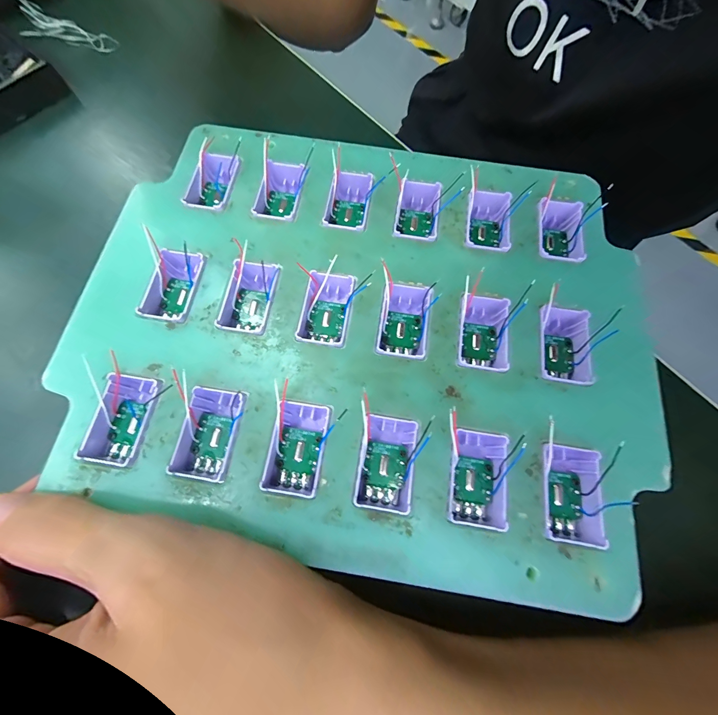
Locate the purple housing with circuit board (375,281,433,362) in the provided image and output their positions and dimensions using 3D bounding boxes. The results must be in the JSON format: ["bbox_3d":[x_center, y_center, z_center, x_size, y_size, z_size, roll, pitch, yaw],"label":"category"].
[{"bbox_3d":[0.019,-0.014,0.131,0.020,0.011,0.033,10,72,2],"label":"purple housing with circuit board"}]

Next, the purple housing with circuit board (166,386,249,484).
[{"bbox_3d":[-0.054,0.028,0.115,0.021,0.010,0.031,6,72,0],"label":"purple housing with circuit board"}]

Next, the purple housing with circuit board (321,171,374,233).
[{"bbox_3d":[-0.005,-0.072,0.150,0.019,0.013,0.031,10,72,2],"label":"purple housing with circuit board"}]

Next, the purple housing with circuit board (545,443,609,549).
[{"bbox_3d":[0.072,0.047,0.110,0.019,0.015,0.030,11,72,2],"label":"purple housing with circuit board"}]

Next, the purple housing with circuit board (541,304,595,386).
[{"bbox_3d":[0.081,-0.005,0.129,0.018,0.015,0.035,10,72,1],"label":"purple housing with circuit board"}]

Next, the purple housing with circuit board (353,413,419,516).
[{"bbox_3d":[0.010,0.037,0.113,0.018,0.012,0.030,11,72,2],"label":"purple housing with circuit board"}]

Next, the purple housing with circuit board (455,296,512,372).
[{"bbox_3d":[0.050,-0.010,0.130,0.019,0.012,0.033,8,72,1],"label":"purple housing with circuit board"}]

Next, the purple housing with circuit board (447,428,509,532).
[{"bbox_3d":[0.041,0.043,0.113,0.018,0.015,0.032,13,72,2],"label":"purple housing with circuit board"}]

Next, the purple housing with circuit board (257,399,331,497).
[{"bbox_3d":[-0.023,0.033,0.114,0.019,0.010,0.031,11,72,2],"label":"purple housing with circuit board"}]

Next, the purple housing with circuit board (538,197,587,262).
[{"bbox_3d":[0.090,-0.057,0.145,0.020,0.011,0.033,10,72,1],"label":"purple housing with circuit board"}]

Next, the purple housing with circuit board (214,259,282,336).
[{"bbox_3d":[-0.045,-0.024,0.132,0.020,0.010,0.033,10,72,2],"label":"purple housing with circuit board"}]

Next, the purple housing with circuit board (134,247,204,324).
[{"bbox_3d":[-0.078,-0.029,0.135,0.021,0.014,0.032,9,72,1],"label":"purple housing with circuit board"}]

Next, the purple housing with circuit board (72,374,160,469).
[{"bbox_3d":[-0.086,0.023,0.117,0.021,0.010,0.031,11,72,2],"label":"purple housing with circuit board"}]

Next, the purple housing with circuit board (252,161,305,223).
[{"bbox_3d":[-0.037,-0.078,0.151,0.018,0.012,0.037,7,72,0],"label":"purple housing with circuit board"}]

